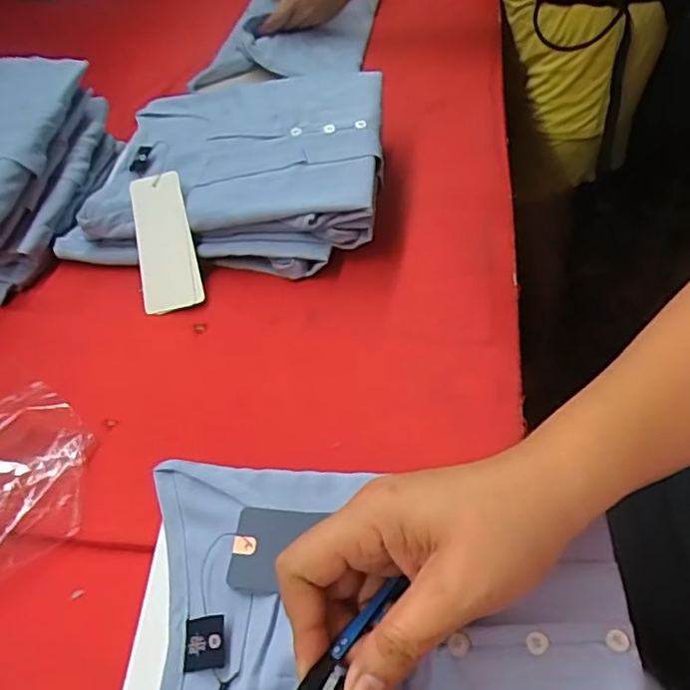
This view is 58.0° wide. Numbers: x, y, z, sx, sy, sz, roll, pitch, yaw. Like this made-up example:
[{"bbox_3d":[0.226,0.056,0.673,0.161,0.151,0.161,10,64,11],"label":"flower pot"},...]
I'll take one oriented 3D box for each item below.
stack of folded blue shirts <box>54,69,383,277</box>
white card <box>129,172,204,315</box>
[{"bbox_3d":[-0.101,-0.173,0.593,0.270,0.085,0.217,6,48,6],"label":"stack of folded blue shirts"},{"bbox_3d":[-0.157,-0.088,0.533,0.053,0.011,0.118,-16,81,9],"label":"white card"}]

